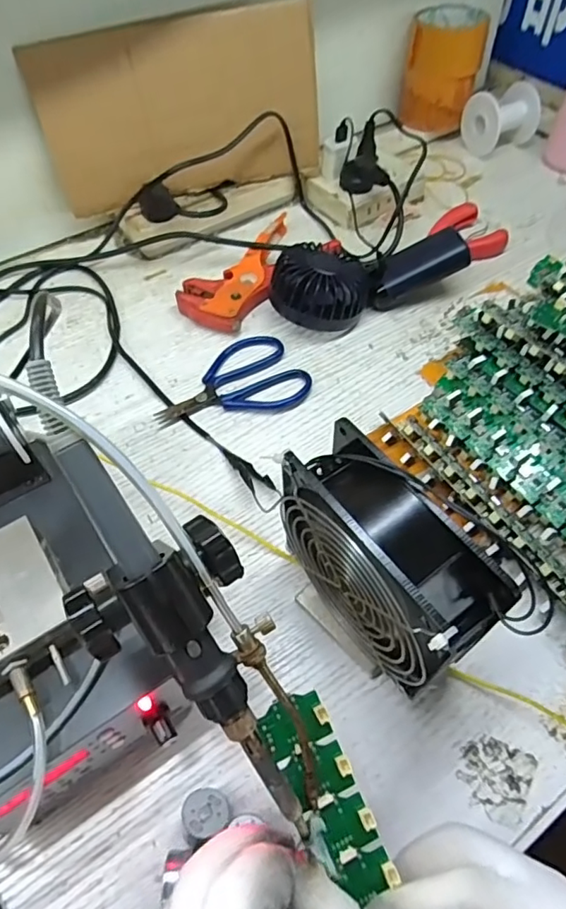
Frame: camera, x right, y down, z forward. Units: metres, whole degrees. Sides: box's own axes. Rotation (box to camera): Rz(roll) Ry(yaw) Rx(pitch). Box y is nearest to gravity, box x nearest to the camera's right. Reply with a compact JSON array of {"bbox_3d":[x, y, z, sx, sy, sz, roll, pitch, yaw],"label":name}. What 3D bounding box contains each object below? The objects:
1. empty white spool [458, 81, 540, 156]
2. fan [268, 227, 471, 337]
[{"bbox_3d":[0.265,-0.406,0.663,0.068,0.064,0.066,-23,59,-14],"label":"empty white spool"},{"bbox_3d":[0.075,-0.165,0.506,0.177,0.051,0.081,-20,58,-12],"label":"fan"}]

